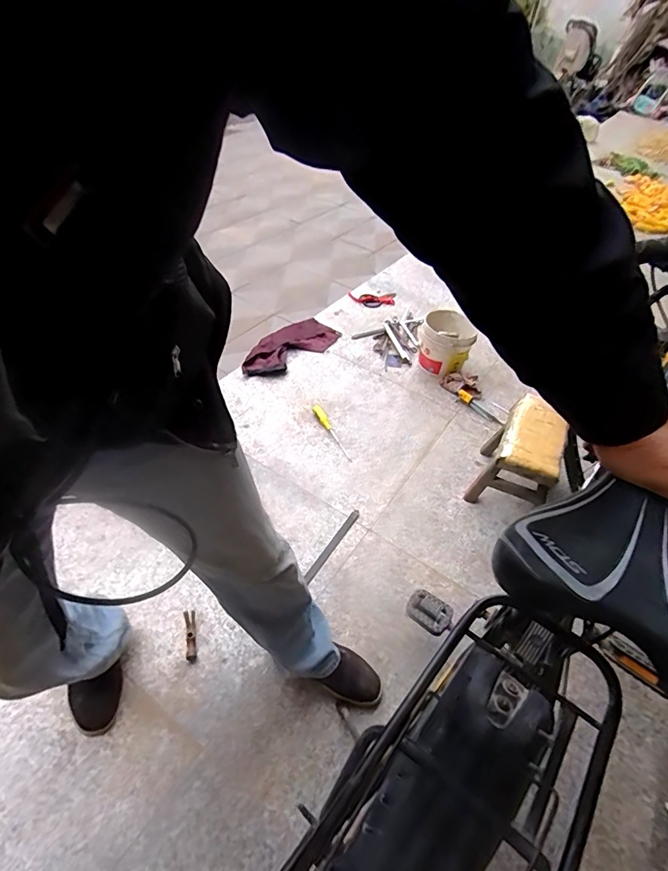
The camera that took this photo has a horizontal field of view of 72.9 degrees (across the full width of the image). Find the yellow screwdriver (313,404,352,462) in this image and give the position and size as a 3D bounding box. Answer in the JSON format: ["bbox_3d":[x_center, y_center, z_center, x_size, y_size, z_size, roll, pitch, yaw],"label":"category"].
[{"bbox_3d":[-0.006,-0.015,1.514,0.029,0.020,0.263,-19,50,-21],"label":"yellow screwdriver"}]

